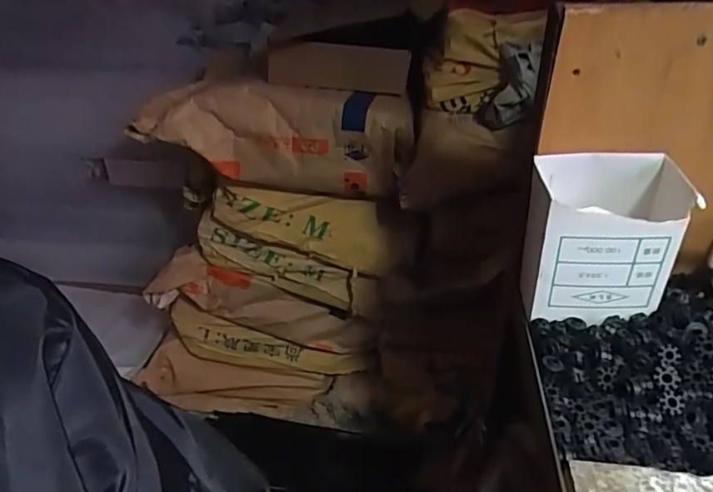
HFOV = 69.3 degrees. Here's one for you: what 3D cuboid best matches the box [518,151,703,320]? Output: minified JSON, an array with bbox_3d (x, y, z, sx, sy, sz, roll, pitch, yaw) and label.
[{"bbox_3d":[0.233,-0.008,0.491,0.132,0.140,0.091,1,30,5],"label":"box"}]

